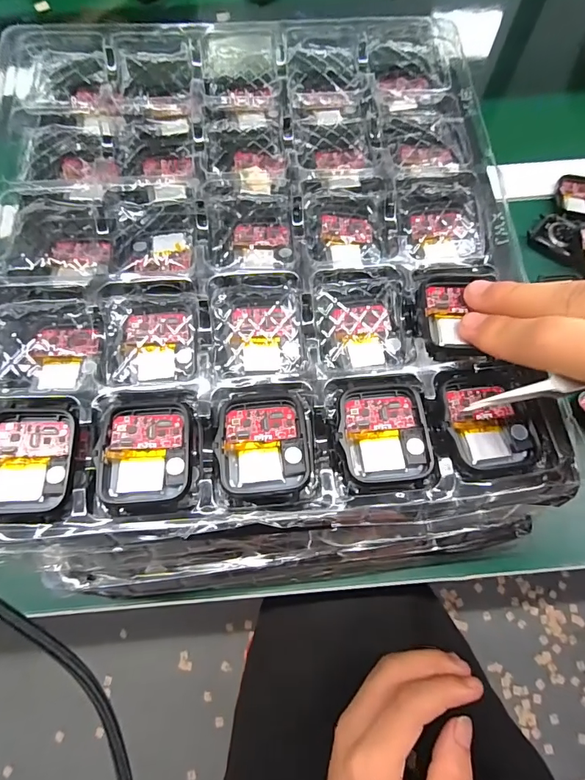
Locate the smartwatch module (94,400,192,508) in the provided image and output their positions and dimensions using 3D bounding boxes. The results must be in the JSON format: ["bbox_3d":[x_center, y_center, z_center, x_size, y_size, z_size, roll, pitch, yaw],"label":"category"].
[{"bbox_3d":[-0.062,0.025,0.176,0.038,0.006,0.044,-7,68,-2],"label":"smartwatch module"}]

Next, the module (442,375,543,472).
[{"bbox_3d":[0.086,0.014,0.183,0.039,0.008,0.042,-3,68,0],"label":"module"}]

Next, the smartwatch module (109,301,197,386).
[{"bbox_3d":[-0.066,-0.023,0.200,0.038,0.012,0.041,-3,68,-1],"label":"smartwatch module"}]

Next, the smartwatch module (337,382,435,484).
[{"bbox_3d":[0.040,0.018,0.182,0.037,0.007,0.043,-3,68,-1],"label":"smartwatch module"}]

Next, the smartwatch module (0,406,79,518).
[{"bbox_3d":[-0.109,0.028,0.173,0.037,0.011,0.045,-4,68,-1],"label":"smartwatch module"}]

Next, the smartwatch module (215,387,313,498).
[{"bbox_3d":[-0.012,0.021,0.180,0.038,0.010,0.047,-5,68,-1],"label":"smartwatch module"}]

